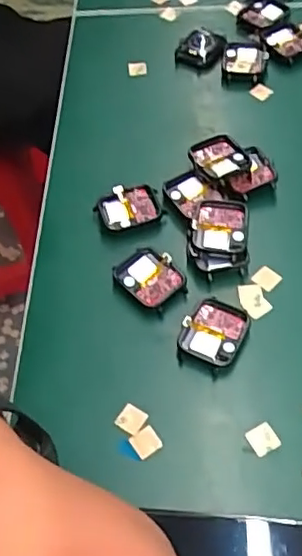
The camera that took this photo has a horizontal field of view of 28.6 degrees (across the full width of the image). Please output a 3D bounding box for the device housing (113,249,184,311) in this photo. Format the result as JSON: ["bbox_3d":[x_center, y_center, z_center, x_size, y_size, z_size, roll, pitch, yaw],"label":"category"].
[{"bbox_3d":[-0.001,-0.001,0.403,0.047,0.012,0.035,34,65,22],"label":"device housing"}]

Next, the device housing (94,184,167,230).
[{"bbox_3d":[-0.015,-0.050,0.437,0.047,0.011,0.036,-14,58,-5],"label":"device housing"}]

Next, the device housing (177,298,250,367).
[{"bbox_3d":[0.040,0.035,0.378,0.038,0.012,0.042,23,62,17],"label":"device housing"}]

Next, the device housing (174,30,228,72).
[{"bbox_3d":[0.047,-0.204,0.533,0.041,0.012,0.043,-2,57,3],"label":"device housing"}]

